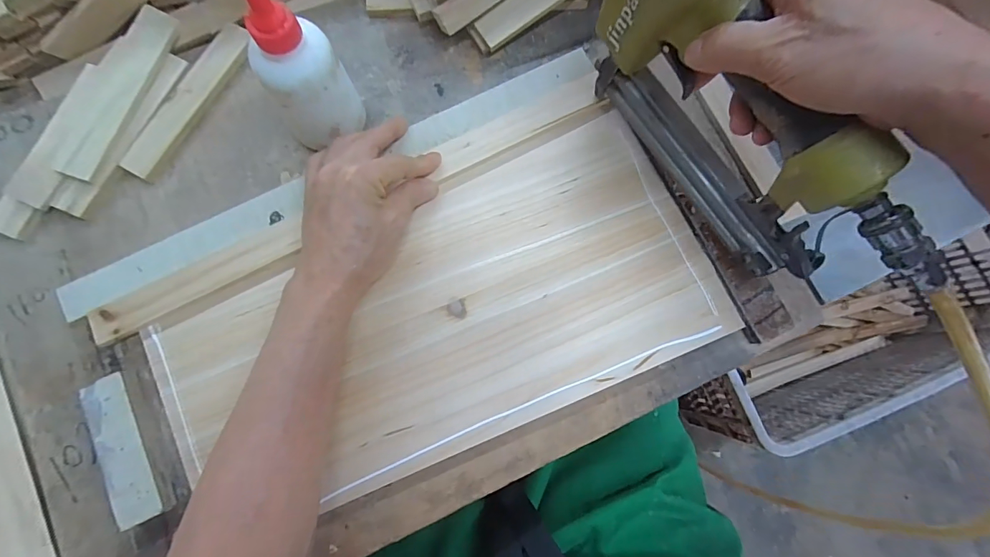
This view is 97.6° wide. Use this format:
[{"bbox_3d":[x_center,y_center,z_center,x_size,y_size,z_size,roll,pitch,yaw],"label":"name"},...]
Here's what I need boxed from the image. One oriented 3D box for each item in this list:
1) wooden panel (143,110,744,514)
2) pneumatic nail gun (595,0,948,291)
[{"bbox_3d":[-0.033,0.031,0.339,0.418,0.020,0.197,-25,80,-6],"label":"wooden panel"},{"bbox_3d":[0.165,-0.097,0.269,0.052,0.159,0.238,-38,82,-8],"label":"pneumatic nail gun"}]

